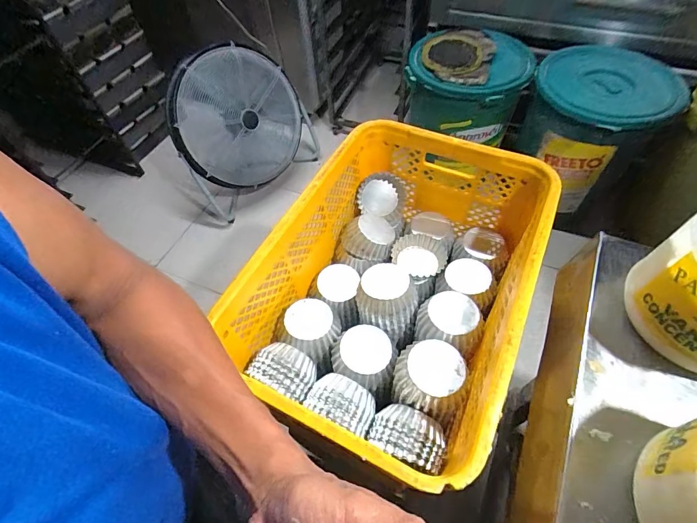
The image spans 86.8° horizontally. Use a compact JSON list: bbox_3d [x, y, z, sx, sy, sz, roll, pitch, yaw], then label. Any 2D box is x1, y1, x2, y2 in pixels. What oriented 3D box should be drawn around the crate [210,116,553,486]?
[{"bbox_3d":[0.085,0.015,0.592,0.350,0.201,0.491,22,60,17],"label":"crate"}]

